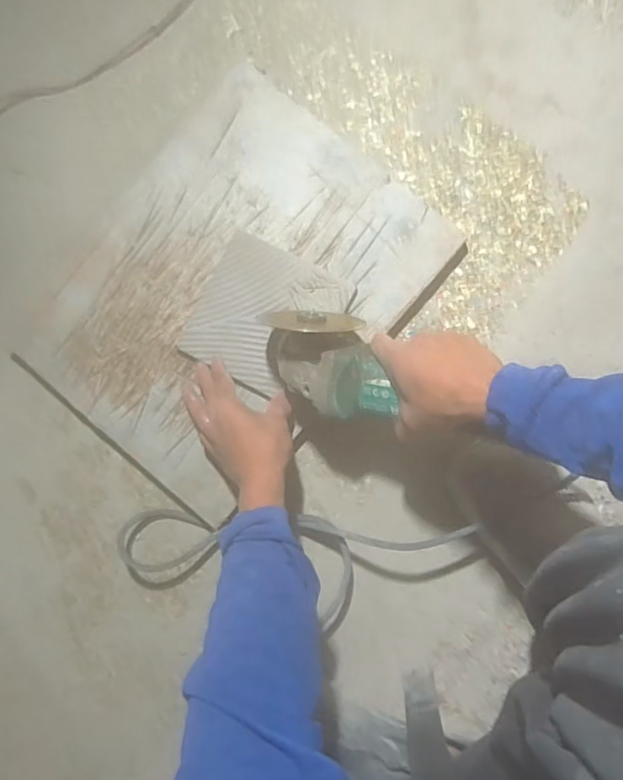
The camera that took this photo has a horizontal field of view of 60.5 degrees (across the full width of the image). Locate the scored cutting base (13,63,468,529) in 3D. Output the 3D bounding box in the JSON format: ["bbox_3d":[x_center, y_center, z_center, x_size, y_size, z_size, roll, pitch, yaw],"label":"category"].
[{"bbox_3d":[-0.093,-0.105,0.595,0.327,0.015,0.423,41,91,7],"label":"scored cutting base"}]

